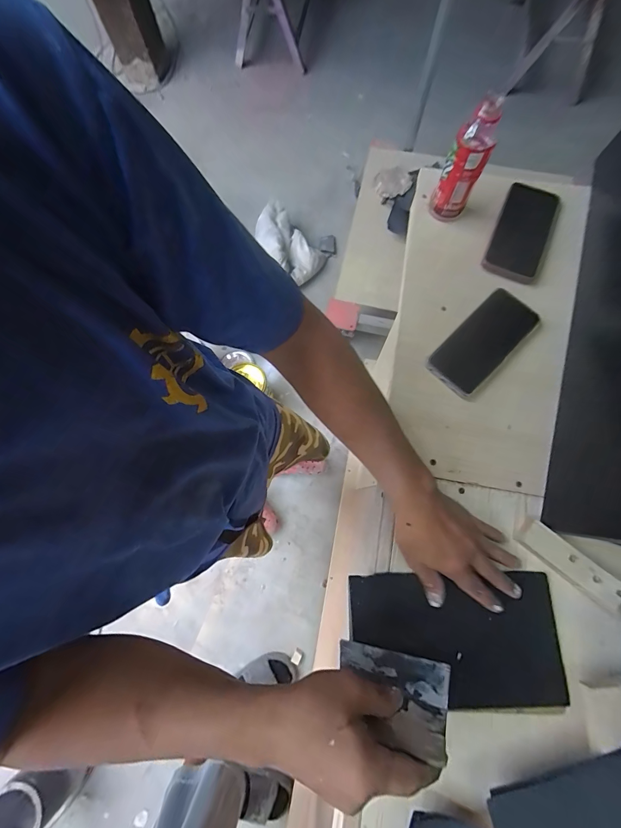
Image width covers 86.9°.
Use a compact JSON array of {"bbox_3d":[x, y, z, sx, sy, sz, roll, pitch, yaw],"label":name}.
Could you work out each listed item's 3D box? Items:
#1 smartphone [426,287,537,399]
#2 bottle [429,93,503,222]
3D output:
[{"bbox_3d":[0.241,-0.100,0.458,0.167,0.010,0.074,-44,79,-10],"label":"smartphone"},{"bbox_3d":[0.209,-0.335,0.454,0.049,0.146,0.046,23,77,6],"label":"bottle"}]

